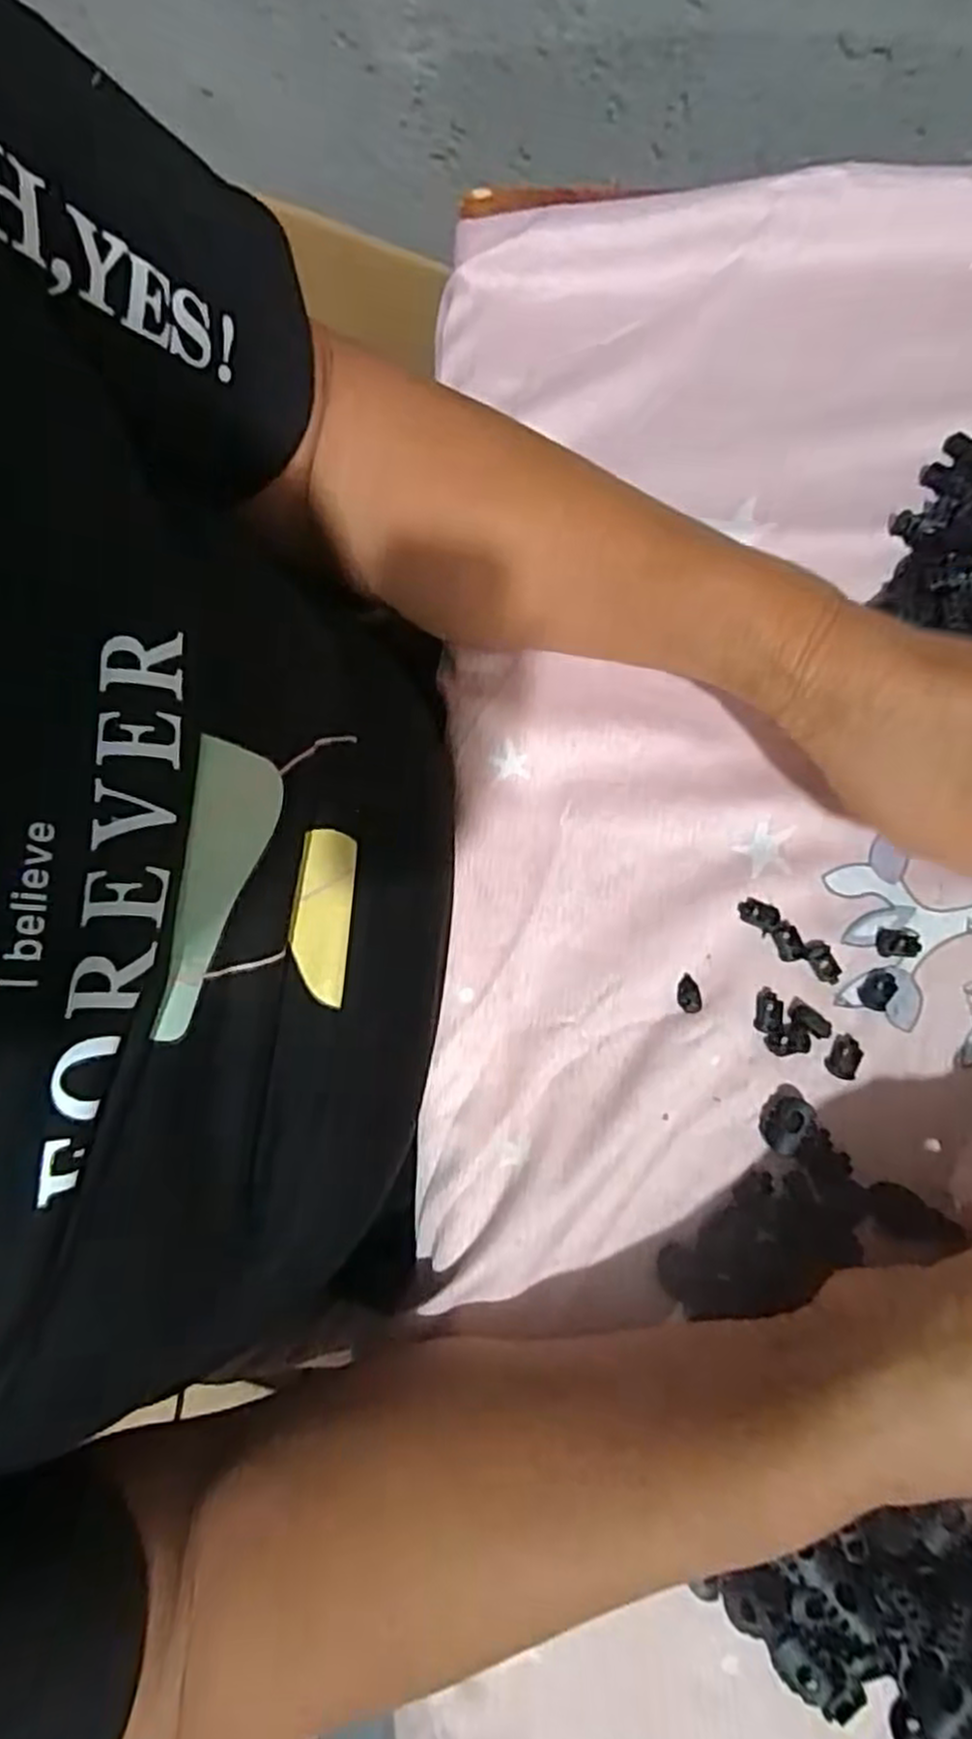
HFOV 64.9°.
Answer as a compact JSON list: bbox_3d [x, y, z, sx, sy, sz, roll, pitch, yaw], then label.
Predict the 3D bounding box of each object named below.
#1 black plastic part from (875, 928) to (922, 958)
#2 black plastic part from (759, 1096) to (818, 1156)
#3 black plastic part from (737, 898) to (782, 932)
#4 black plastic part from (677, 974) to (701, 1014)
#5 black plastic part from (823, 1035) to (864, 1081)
[{"bbox_3d":[0.169,0.030,0.311,0.017,0.004,0.011,2,78,-1],"label":"black plastic part"},{"bbox_3d":[0.116,0.098,0.294,0.017,0.009,0.021,41,80,7],"label":"black plastic part"},{"bbox_3d":[0.111,0.018,0.311,0.016,0.004,0.011,28,78,4],"label":"black plastic part"},{"bbox_3d":[0.081,0.050,0.305,0.009,0.004,0.015,7,80,2],"label":"black plastic part"},{"bbox_3d":[0.142,0.074,0.301,0.011,0.006,0.016,31,79,5],"label":"black plastic part"}]

